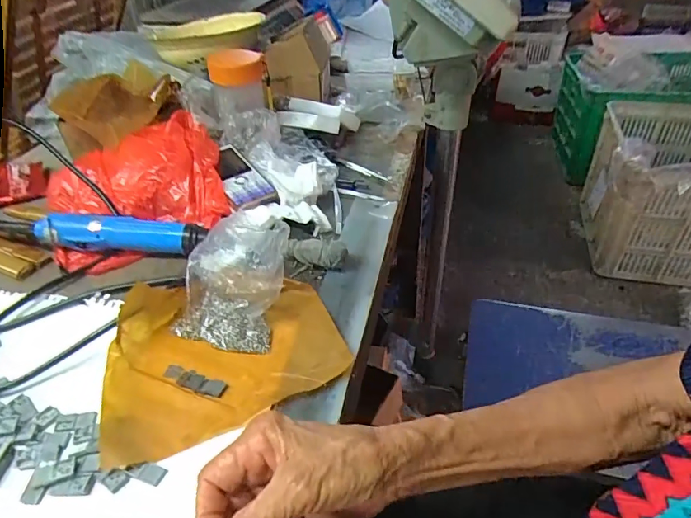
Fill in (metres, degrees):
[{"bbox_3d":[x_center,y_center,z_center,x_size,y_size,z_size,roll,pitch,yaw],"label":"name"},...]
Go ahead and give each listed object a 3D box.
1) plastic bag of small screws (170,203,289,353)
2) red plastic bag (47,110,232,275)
[{"bbox_3d":[-0.103,0.016,0.412,0.095,0.075,0.088,8,41,17],"label":"plastic bag of small screws"},{"bbox_3d":[-0.240,-0.095,0.564,0.188,0.062,0.195,-25,43,-21],"label":"red plastic bag"}]

